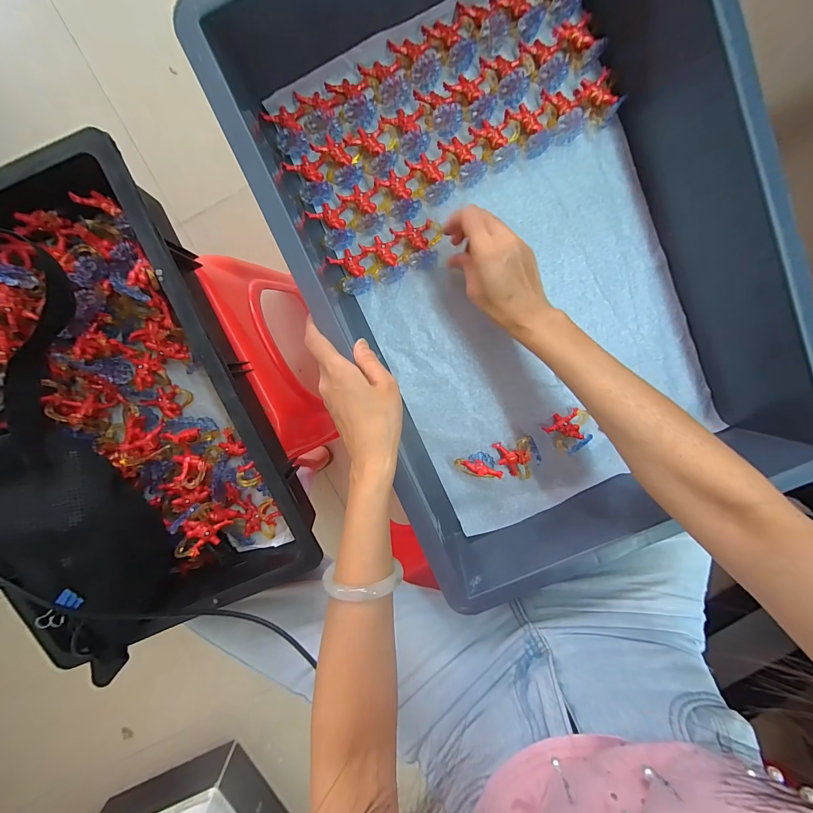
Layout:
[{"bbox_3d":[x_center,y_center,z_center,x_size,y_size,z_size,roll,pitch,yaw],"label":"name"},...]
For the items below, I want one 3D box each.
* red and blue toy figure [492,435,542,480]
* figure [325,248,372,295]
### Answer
[{"bbox_3d":[0.141,0.067,0.438,0.044,0.026,0.055,-22,99,2],"label":"red and blue toy figure"},{"bbox_3d":[-0.061,-0.154,0.397,0.041,0.024,0.050,-27,98,2],"label":"figure"}]

